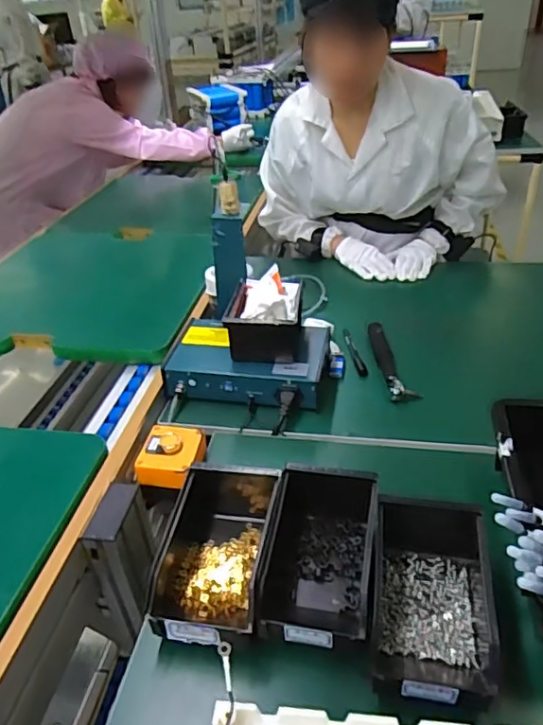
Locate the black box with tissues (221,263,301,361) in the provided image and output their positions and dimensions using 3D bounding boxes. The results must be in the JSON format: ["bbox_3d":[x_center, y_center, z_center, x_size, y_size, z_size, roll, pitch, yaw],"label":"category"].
[{"bbox_3d":[-0.008,-0.070,0.861,0.102,0.088,0.141,1,35,6],"label":"black box with tissues"}]

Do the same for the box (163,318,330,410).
[{"bbox_3d":[-0.033,-0.005,0.861,0.229,0.058,0.154,5,35,13],"label":"box"}]

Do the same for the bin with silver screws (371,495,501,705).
[{"bbox_3d":[0.151,0.214,0.544,0.106,0.082,0.210,4,35,11],"label":"bin with silver screws"}]

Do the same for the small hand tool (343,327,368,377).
[{"bbox_3d":[0.136,-0.019,0.940,0.015,0.008,0.136,-7,34,-5],"label":"small hand tool"}]

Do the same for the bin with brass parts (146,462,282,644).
[{"bbox_3d":[-0.051,0.192,0.595,0.109,0.080,0.200,2,35,9],"label":"bin with brass parts"}]

